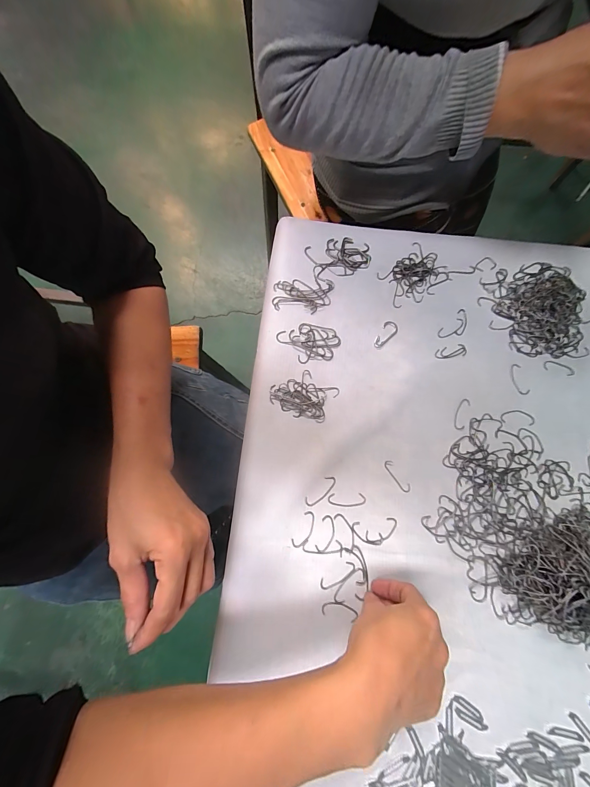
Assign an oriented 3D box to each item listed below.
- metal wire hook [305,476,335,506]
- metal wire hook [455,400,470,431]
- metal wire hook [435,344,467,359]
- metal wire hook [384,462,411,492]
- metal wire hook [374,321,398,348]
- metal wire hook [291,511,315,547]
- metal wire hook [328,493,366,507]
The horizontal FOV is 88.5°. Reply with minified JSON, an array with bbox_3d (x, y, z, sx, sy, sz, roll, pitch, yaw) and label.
[{"bbox_3d":[0.028,0.107,0.330,0.041,0.004,0.014,-44,82,-7],"label":"metal wire hook"},{"bbox_3d":[0.191,0.024,0.346,0.013,0.004,0.037,18,80,4],"label":"metal wire hook"},{"bbox_3d":[0.185,-0.049,0.358,0.038,0.004,0.015,-11,79,-2],"label":"metal wire hook"},{"bbox_3d":[0.113,0.092,0.333,0.011,0.004,0.039,-36,81,-6],"label":"metal wire hook"},{"bbox_3d":[0.109,-0.069,0.361,0.017,0.004,0.037,31,81,6],"label":"metal wire hook"},{"bbox_3d":[0.010,0.146,0.323,0.016,0.004,0.038,27,80,6],"label":"metal wire hook"},{"bbox_3d":[0.057,0.116,0.328,0.041,0.004,0.014,-1,79,0],"label":"metal wire hook"}]

